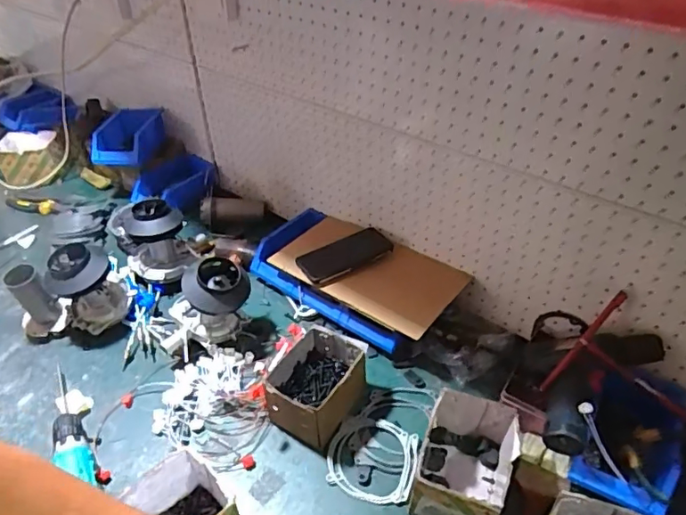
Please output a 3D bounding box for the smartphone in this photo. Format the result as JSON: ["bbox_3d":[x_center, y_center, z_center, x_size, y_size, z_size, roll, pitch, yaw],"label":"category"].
[{"bbox_3d":[0.006,-0.005,0.947,0.170,0.009,0.087,-21,43,-22],"label":"smartphone"}]

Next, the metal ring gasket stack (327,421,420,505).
[{"bbox_3d":[0.042,0.285,0.744,0.121,0.007,0.122,11,41,15],"label":"metal ring gasket stack"}]

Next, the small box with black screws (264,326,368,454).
[{"bbox_3d":[-0.039,0.190,0.792,0.116,0.099,0.148,23,46,27],"label":"small box with black screws"}]

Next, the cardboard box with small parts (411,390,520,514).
[{"bbox_3d":[0.160,0.272,0.688,0.113,0.092,0.149,13,42,18],"label":"cardboard box with small parts"}]

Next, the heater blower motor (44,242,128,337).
[{"bbox_3d":[-0.452,0.053,0.924,0.111,0.135,0.102,-26,45,-26],"label":"heater blower motor"}]

